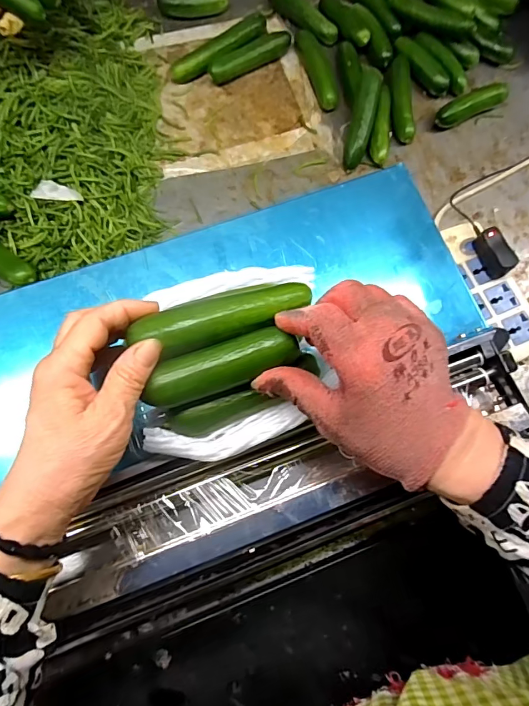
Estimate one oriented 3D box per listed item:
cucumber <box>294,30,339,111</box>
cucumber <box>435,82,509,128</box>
[{"bbox_3d":[0.078,-0.405,0.609,0.028,0.036,0.125,-17,78,-5],"label":"cucumber"},{"bbox_3d":[0.290,-0.353,0.603,0.104,0.026,0.038,-30,79,-7],"label":"cucumber"}]

